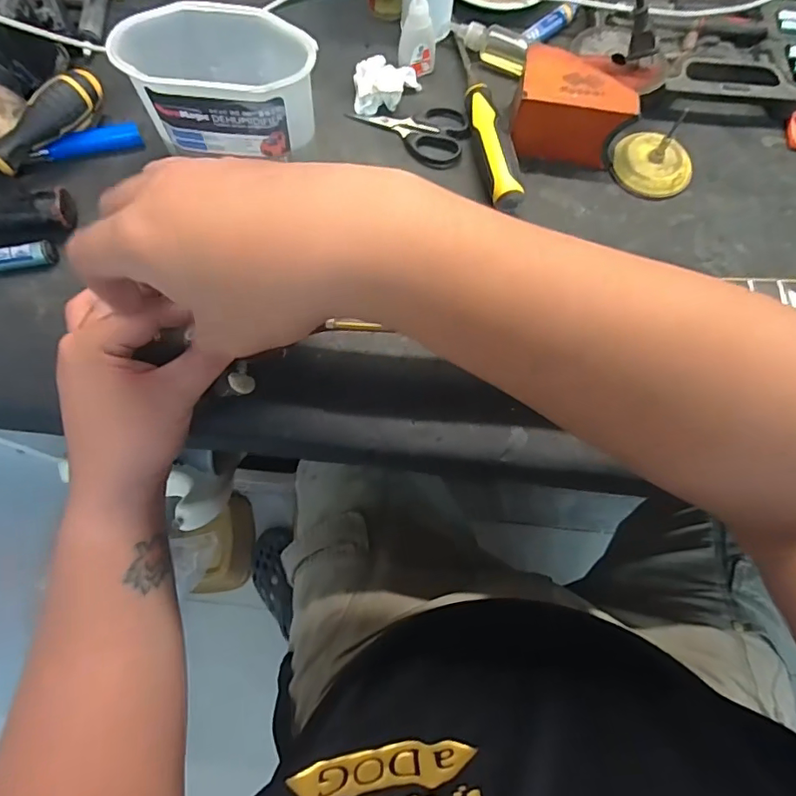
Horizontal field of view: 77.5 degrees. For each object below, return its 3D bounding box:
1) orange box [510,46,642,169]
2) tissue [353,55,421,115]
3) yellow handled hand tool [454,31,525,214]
[{"bbox_3d":[0.148,-0.248,0.434,0.099,0.057,0.083,6,71,1],"label":"orange box"},{"bbox_3d":[-0.010,-0.293,0.459,0.060,0.027,0.040,3,71,0],"label":"tissue"},{"bbox_3d":[0.078,-0.260,0.448,0.032,0.028,0.208,-8,72,-4],"label":"yellow handled hand tool"}]

